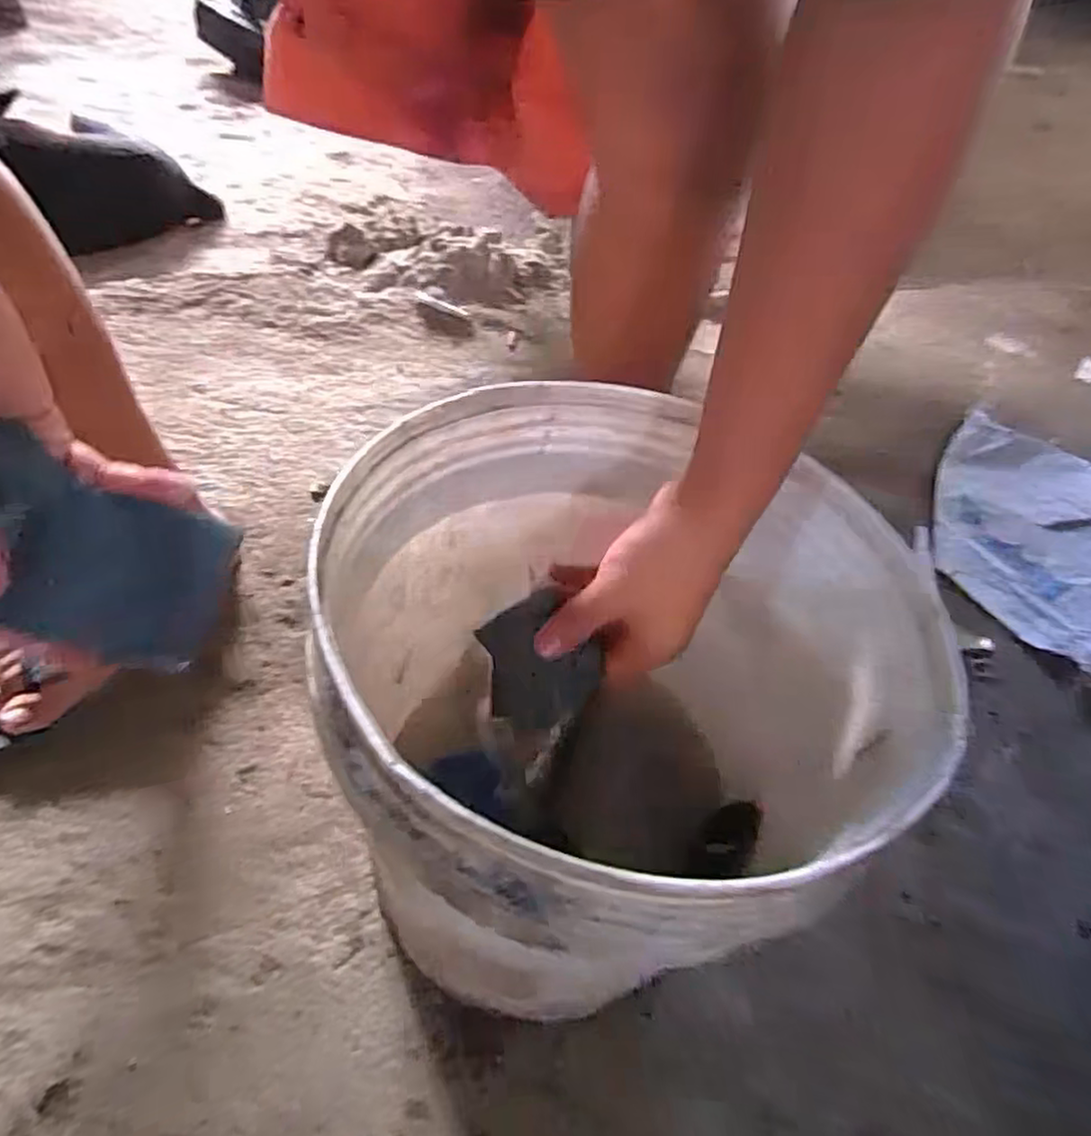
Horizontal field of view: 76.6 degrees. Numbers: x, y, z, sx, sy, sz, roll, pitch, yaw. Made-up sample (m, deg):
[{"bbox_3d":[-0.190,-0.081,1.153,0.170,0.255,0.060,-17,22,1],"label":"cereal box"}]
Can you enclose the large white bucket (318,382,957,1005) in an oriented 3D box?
[{"bbox_3d":[0.033,0.065,0.406,0.288,0.275,0.285,1,55,-1],"label":"large white bucket"}]

